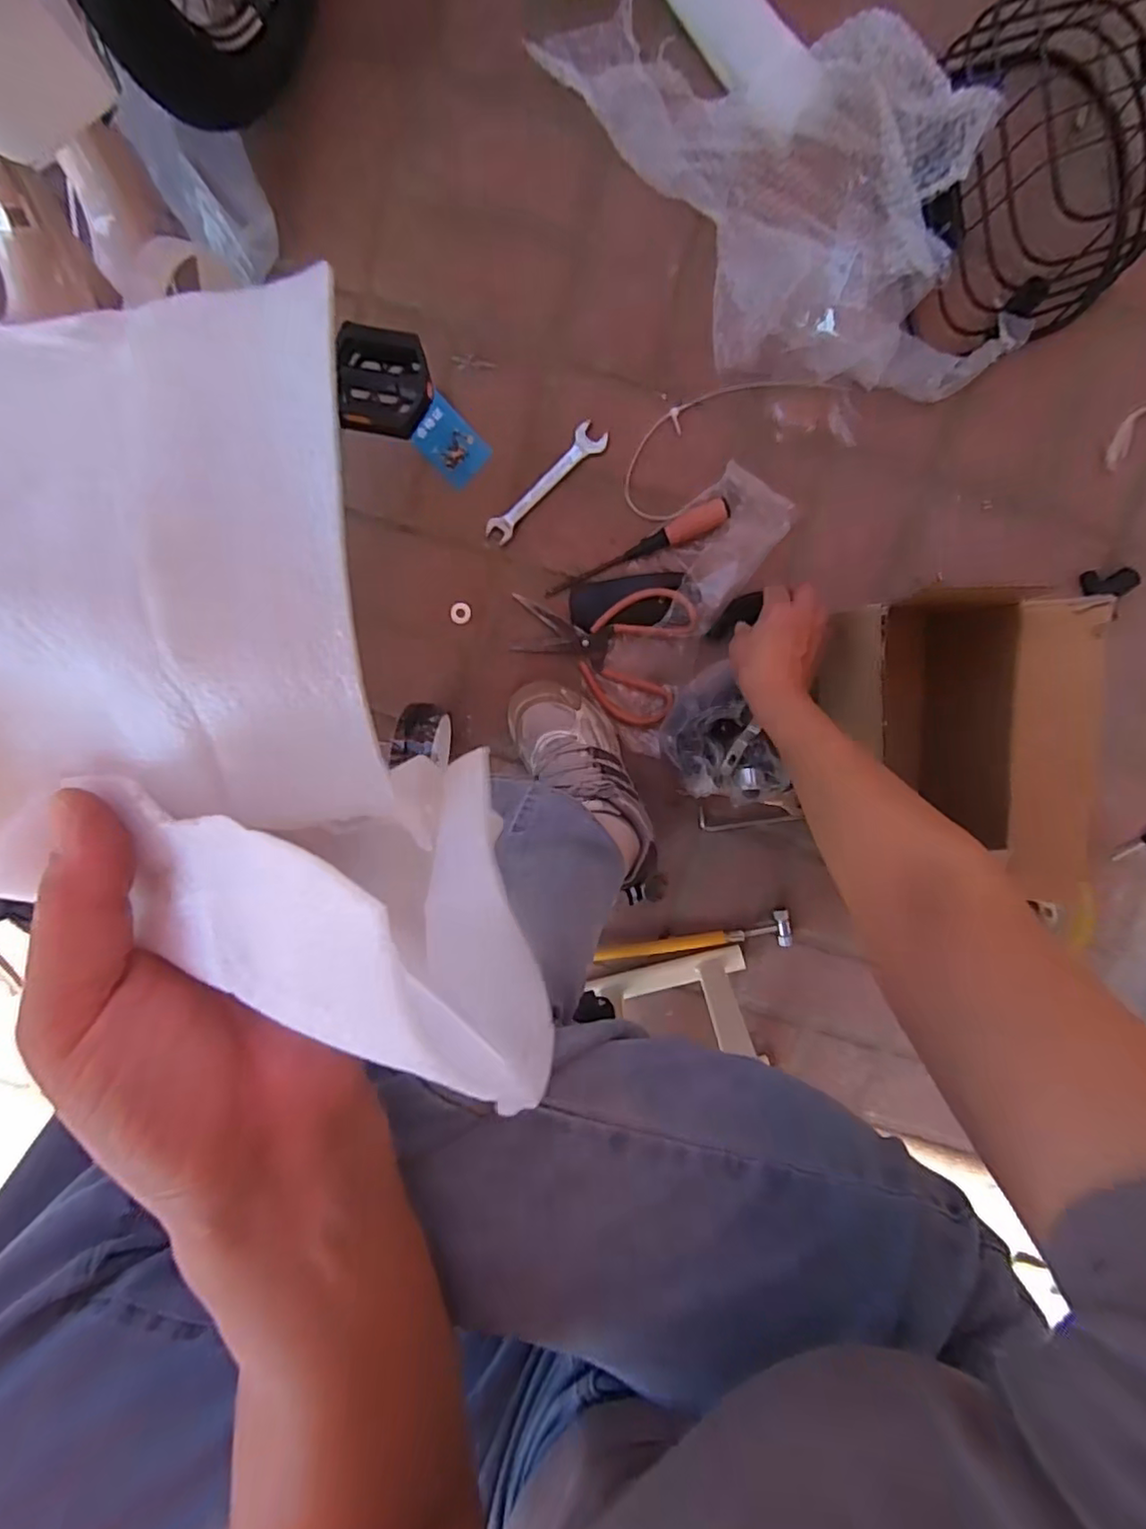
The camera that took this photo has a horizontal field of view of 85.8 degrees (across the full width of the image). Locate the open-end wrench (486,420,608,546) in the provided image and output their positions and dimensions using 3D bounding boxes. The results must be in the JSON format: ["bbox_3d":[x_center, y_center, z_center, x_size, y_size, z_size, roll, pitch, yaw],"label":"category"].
[{"bbox_3d":[-0.028,-0.287,0.633,0.151,0.011,0.030,-44,97,9],"label":"open-end wrench"}]

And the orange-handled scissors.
[{"bbox_3d":[0.027,-0.116,0.651,0.192,0.026,0.139,4,101,1],"label":"orange-handled scissors"}]

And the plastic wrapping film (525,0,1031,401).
[{"bbox_3d":[0.178,-0.495,0.537,0.484,0.118,0.201,41,99,-6],"label":"plastic wrapping film"}]

